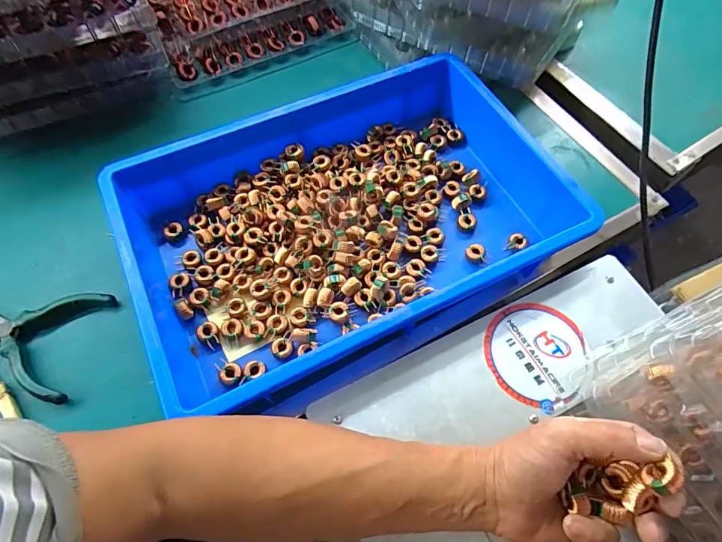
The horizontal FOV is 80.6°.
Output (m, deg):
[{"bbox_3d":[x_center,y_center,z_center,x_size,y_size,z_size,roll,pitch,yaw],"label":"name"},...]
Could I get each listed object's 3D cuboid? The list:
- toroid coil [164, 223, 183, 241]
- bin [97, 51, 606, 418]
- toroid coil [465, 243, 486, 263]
[{"bbox_3d":[-0.213,-0.045,0.482,0.021,0.012,0.017,13,63,5],"label":"toroid coil"},{"bbox_3d":[-0.013,-0.061,0.462,0.441,0.079,0.291,-25,68,-13],"label":"bin"},{"bbox_3d":[0.128,-0.020,0.475,0.020,0.010,0.020,1,63,-1],"label":"toroid coil"}]

